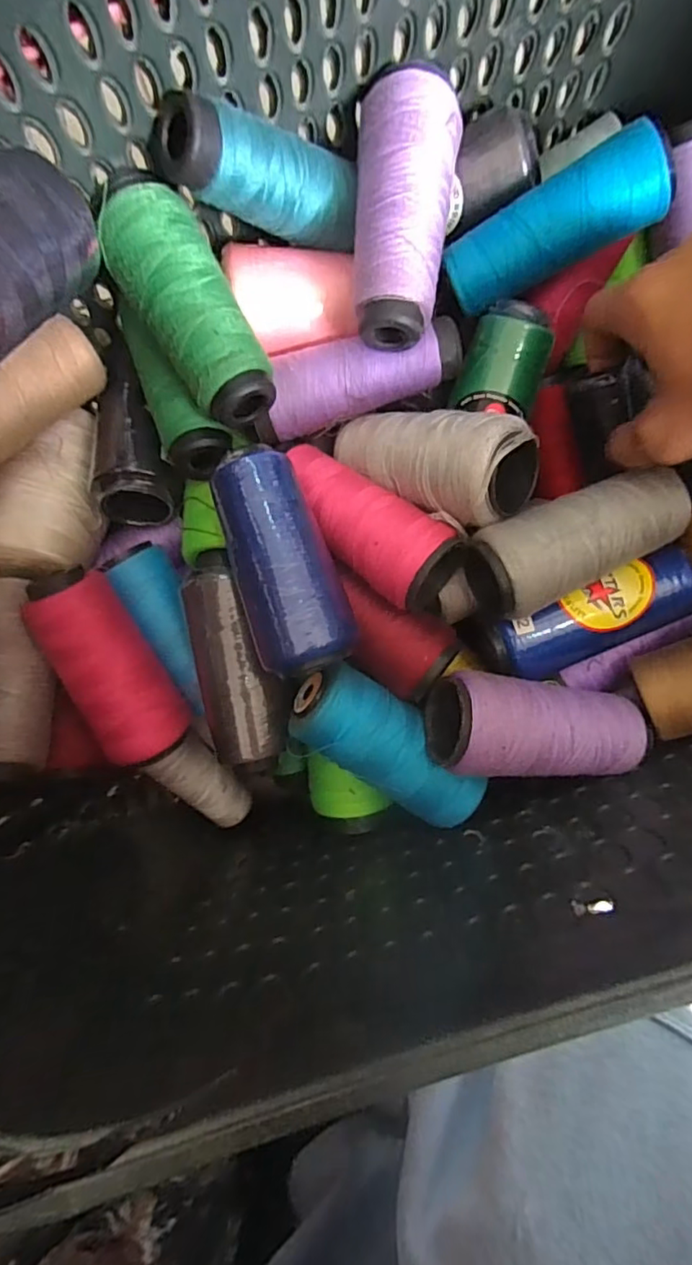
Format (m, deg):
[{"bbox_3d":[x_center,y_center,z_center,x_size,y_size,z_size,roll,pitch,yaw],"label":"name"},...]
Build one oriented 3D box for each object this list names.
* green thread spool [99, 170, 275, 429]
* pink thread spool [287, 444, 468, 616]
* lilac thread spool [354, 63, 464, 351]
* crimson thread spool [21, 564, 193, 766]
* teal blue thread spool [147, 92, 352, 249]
[{"bbox_3d":[-0.077,-0.158,0.282,0.044,0.045,0.121,-27,91,1],"label":"green thread spool"},{"bbox_3d":[0.011,-0.059,0.312,0.047,0.050,0.109,-46,79,1],"label":"pink thread spool"},{"bbox_3d":[0.026,-0.205,0.284,0.048,0.039,0.119,8,92,0],"label":"lilac thread spool"},{"bbox_3d":[-0.128,0.019,0.313,0.041,0.034,0.111,-26,108,1],"label":"crimson thread spool"},{"bbox_3d":[-0.038,-0.217,0.275,0.100,0.035,0.031,-7,92,-39],"label":"teal blue thread spool"}]

